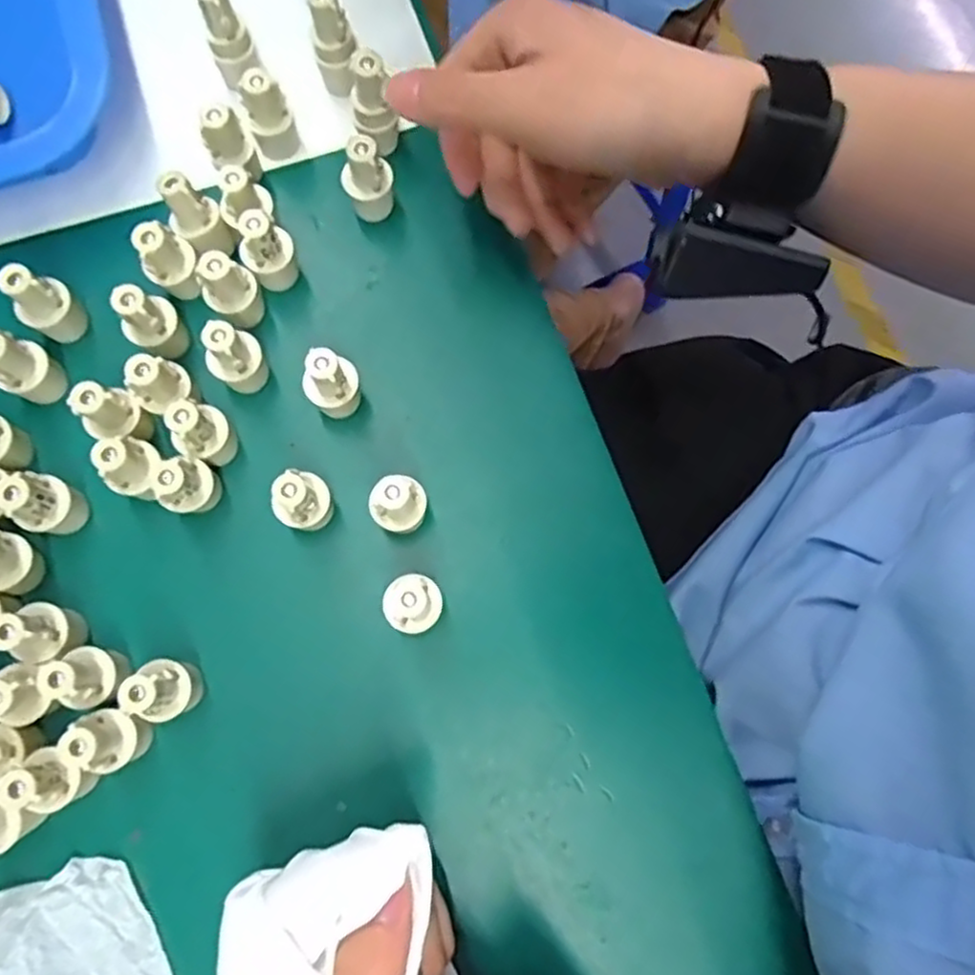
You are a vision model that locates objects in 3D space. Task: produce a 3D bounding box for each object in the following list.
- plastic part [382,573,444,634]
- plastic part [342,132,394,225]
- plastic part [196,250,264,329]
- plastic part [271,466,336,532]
[{"bbox_3d":[-0.029,0.048,0.294,0.024,0.042,0.022,0,78,0],"label":"plastic part"},{"bbox_3d":[-0.056,-0.144,0.339,0.018,0.042,0.018,0,78,0],"label":"plastic part"},{"bbox_3d":[-0.115,-0.089,0.326,0.023,0.042,0.018,-38,81,-7],"label":"plastic part"},{"bbox_3d":[-0.077,0.007,0.305,0.018,0.043,0.023,36,81,7],"label":"plastic part"}]

